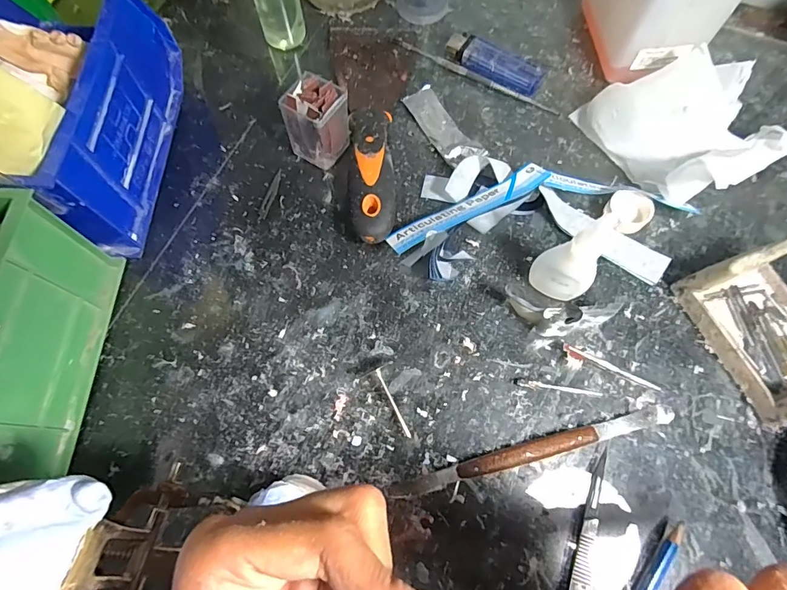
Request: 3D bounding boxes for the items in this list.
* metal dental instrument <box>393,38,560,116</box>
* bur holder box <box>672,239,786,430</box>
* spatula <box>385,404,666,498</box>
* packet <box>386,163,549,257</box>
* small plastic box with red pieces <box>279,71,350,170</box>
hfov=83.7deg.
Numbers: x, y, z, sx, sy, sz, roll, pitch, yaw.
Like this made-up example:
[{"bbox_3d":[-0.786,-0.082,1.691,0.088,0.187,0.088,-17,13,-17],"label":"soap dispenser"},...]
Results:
[{"bbox_3d":[0.065,-0.179,0.358,0.148,0.007,0.009,28,73,10],"label":"metal dental instrument"},{"bbox_3d":[0.232,0.020,0.265,0.063,0.042,0.099,-23,72,-8],"label":"bur holder box"},{"bbox_3d":[0.082,0.091,0.256,0.172,0.010,0.010,-14,71,-5],"label":"spatula"},{"bbox_3d":[0.051,-0.059,0.296,0.116,0.007,0.023,-27,45,-9],"label":"packet"},{"bbox_3d":[-0.053,-0.121,0.310,0.032,0.053,0.036,33,73,11],"label":"small plastic box with red pieces"}]

